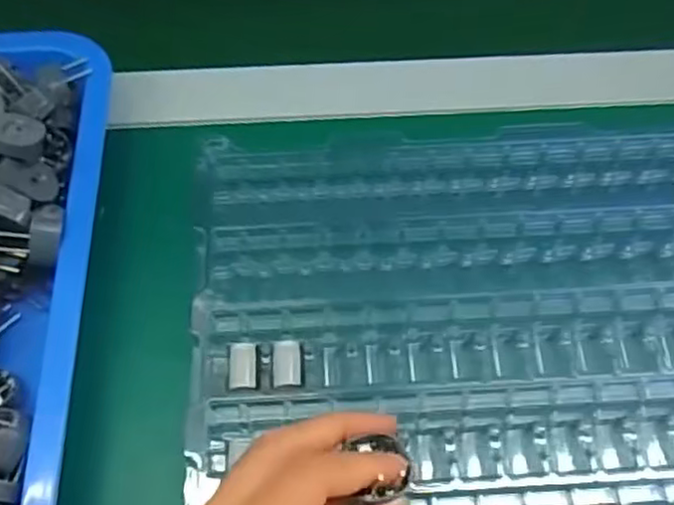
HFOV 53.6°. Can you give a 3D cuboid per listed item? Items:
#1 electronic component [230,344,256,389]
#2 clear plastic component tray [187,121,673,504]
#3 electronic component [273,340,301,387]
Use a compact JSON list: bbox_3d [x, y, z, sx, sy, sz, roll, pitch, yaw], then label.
[{"bbox_3d":[-0.043,0.051,0.302,0.012,0.004,0.021,-2,62,0],"label":"electronic component"},{"bbox_3d":[0.117,0.039,0.308,0.359,0.026,0.229,-4,62,2],"label":"clear plastic component tray"},{"bbox_3d":[-0.023,0.050,0.304,0.013,0.004,0.021,-3,62,0],"label":"electronic component"}]

